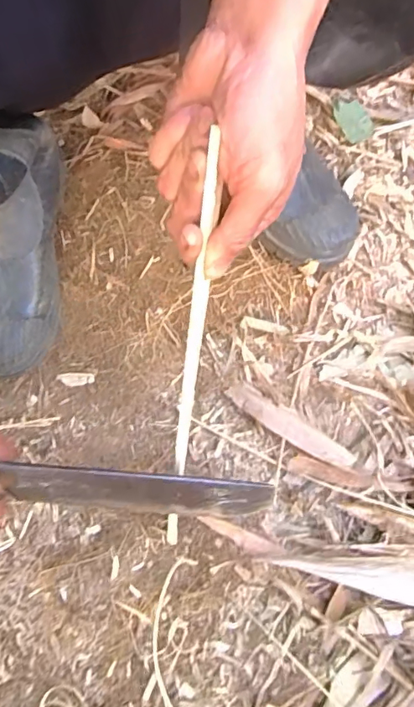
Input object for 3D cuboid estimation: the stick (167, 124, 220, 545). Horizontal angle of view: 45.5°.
[{"bbox_3d":[-0.014,0.031,0.348,0.010,0.343,0.009,10,36,4],"label":"stick"}]

